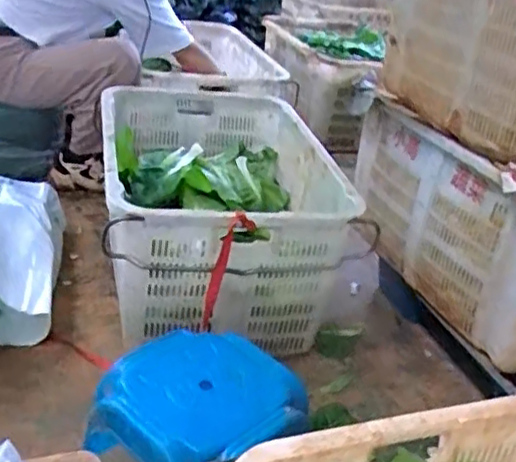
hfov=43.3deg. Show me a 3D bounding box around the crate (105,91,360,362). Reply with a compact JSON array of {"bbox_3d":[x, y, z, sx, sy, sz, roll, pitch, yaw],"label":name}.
[{"bbox_3d":[-0.100,-0.067,1.498,0.493,0.305,0.697,0,30,-15],"label":"crate"}]

